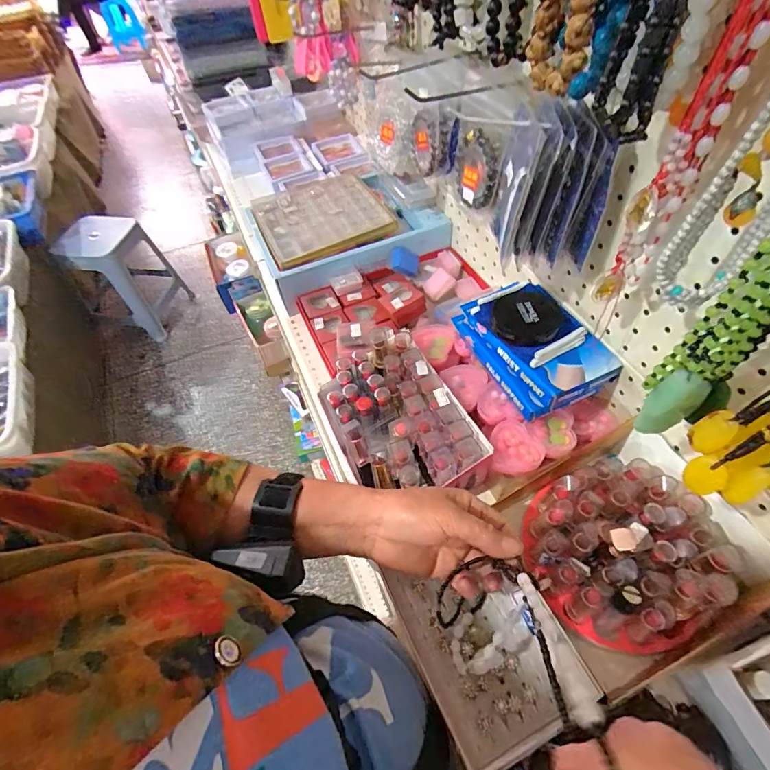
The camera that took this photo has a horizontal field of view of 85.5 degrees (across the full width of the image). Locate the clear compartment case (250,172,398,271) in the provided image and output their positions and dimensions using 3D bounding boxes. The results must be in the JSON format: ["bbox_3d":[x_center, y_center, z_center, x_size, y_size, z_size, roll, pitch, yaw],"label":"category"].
[{"bbox_3d":[-0.105,-0.277,0.675,0.196,0.018,0.195,-22,56,-12],"label":"clear compartment case"}]

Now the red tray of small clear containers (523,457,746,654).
[{"bbox_3d":[0.221,0.151,0.388,0.159,0.074,0.146,36,64,25],"label":"red tray of small clear containers"}]

